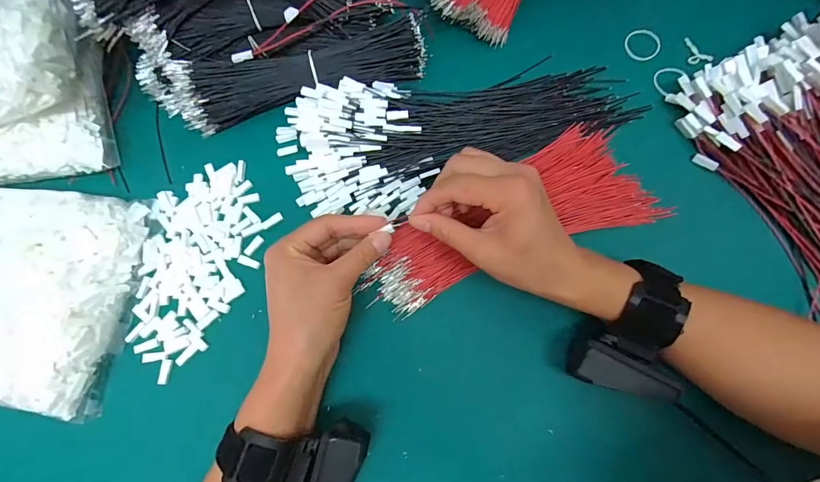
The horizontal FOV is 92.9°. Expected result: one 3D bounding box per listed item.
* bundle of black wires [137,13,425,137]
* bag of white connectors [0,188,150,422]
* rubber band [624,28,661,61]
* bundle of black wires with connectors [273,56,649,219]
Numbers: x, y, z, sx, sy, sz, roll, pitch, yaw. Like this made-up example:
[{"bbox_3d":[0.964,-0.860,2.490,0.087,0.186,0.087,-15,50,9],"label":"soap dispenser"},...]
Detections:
[{"bbox_3d":[-0.119,-0.158,0.370,0.267,0.041,0.066,-10,73,-1],"label":"bundle of black wires"},{"bbox_3d":[-0.356,0.031,0.305,0.235,0.079,0.175,6,74,4],"label":"bag of white connectors"},{"bbox_3d":[0.230,-0.195,0.383,0.032,0.004,0.038,6,74,4],"label":"rubber band"},{"bbox_3d":[0.038,-0.116,0.355,0.312,0.033,0.120,-21,74,-4],"label":"bundle of black wires with connectors"}]

